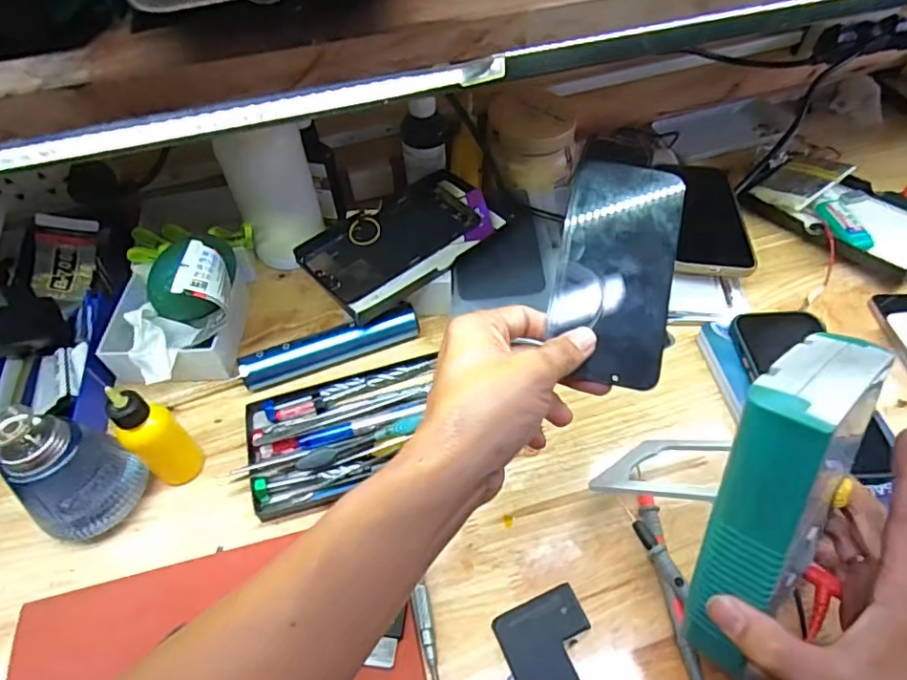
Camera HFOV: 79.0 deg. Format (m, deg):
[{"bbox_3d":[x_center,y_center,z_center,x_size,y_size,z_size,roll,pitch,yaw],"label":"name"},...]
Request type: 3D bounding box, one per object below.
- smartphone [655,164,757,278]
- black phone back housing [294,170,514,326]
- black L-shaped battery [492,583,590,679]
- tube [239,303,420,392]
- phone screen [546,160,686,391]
[{"bbox_3d":[0.250,-0.124,0.547,0.069,0.016,0.169,5,53,6],"label":"smartphone"},{"bbox_3d":[-0.041,-0.092,0.501,0.177,0.015,0.108,-34,59,-21],"label":"black phone back housing"},{"bbox_3d":[0.064,0.198,0.336,0.055,0.006,0.076,-20,55,-13],"label":"black L-shaped battery"},{"bbox_3d":[-0.103,0.006,0.471,0.150,0.028,0.025,-20,55,-12],"label":"tube"},{"bbox_3d":[0.100,-0.044,0.335,0.072,0.007,0.142,6,73,7],"label":"phone screen"}]

